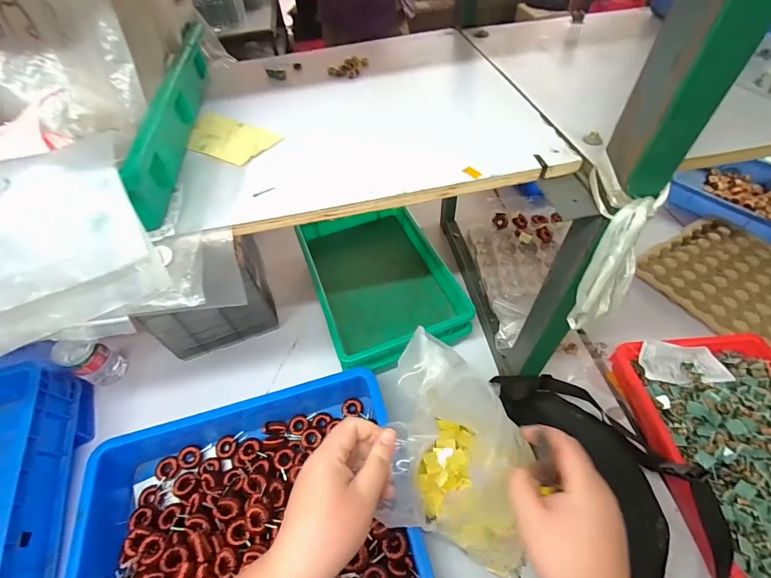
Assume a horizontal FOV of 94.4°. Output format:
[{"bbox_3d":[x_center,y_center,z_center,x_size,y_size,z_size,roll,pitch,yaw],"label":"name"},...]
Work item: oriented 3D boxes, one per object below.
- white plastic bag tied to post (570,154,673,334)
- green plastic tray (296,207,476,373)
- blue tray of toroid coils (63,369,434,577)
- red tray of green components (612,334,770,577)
[{"bbox_3d":[0.207,-0.029,0.332,0.063,0.177,0.058,-4,31,3],"label":"white plastic bag tied to post"},{"bbox_3d":[-0.020,-0.028,0.741,0.249,0.097,0.393,-20,53,-9],"label":"green plastic tray"},{"bbox_3d":[-0.193,0.336,0.512,0.461,0.110,0.334,-14,52,-5],"label":"blue tray of toroid coils"},{"bbox_3d":[0.537,0.239,0.525,0.259,0.087,0.386,-5,52,2],"label":"red tray of green components"}]

